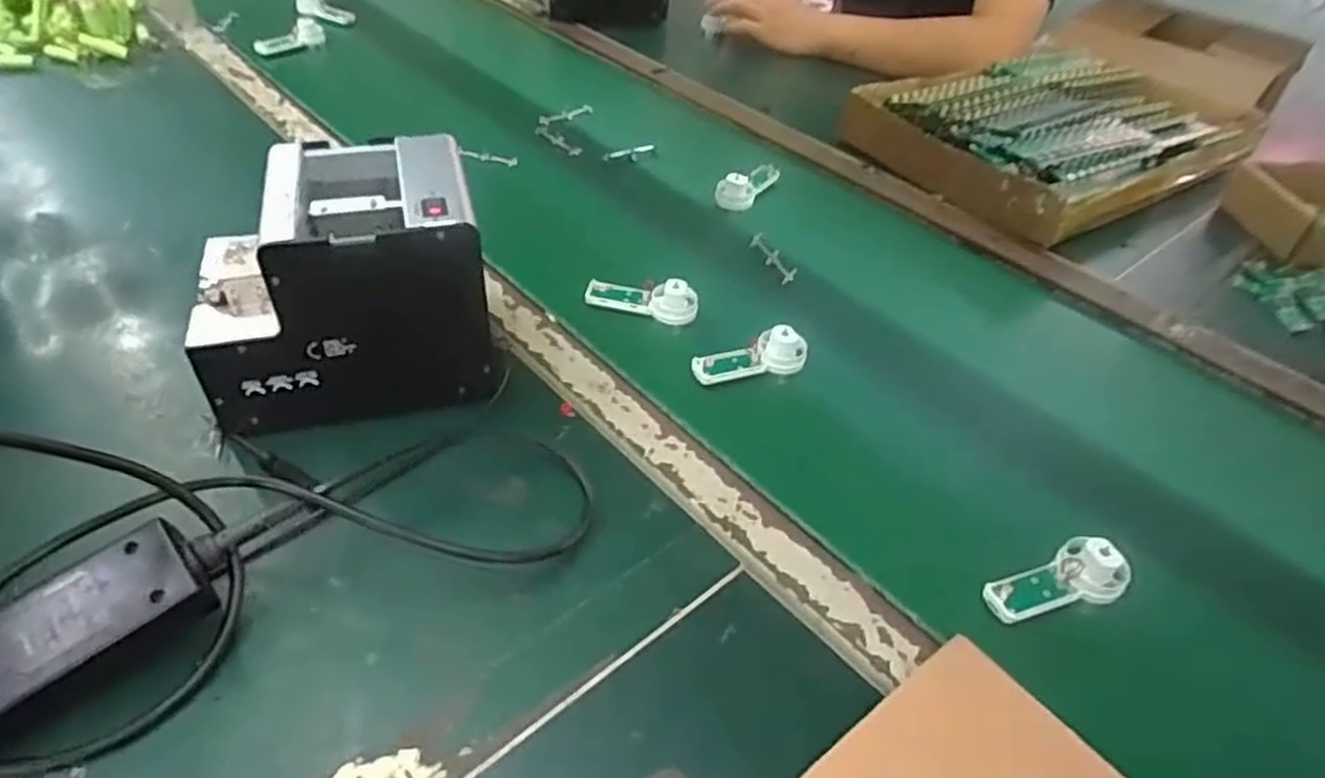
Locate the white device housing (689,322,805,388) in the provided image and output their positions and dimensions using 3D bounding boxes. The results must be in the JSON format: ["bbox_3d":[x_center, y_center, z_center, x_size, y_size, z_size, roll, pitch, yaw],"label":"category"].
[{"bbox_3d":[0.068,-0.026,0.609,0.093,0.026,0.029,-13,45,-17],"label":"white device housing"}]

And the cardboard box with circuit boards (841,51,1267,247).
[{"bbox_3d":[0.483,-0.318,0.932,0.482,0.078,0.299,-24,48,-26],"label":"cardboard box with circuit boards"}]

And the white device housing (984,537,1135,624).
[{"bbox_3d":[0.241,0.115,0.468,0.088,0.025,0.038,-15,45,-18],"label":"white device housing"}]

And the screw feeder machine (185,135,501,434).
[{"bbox_3d":[-0.218,-0.069,0.531,0.181,0.147,0.131,-11,44,-17],"label":"screw feeder machine"}]

